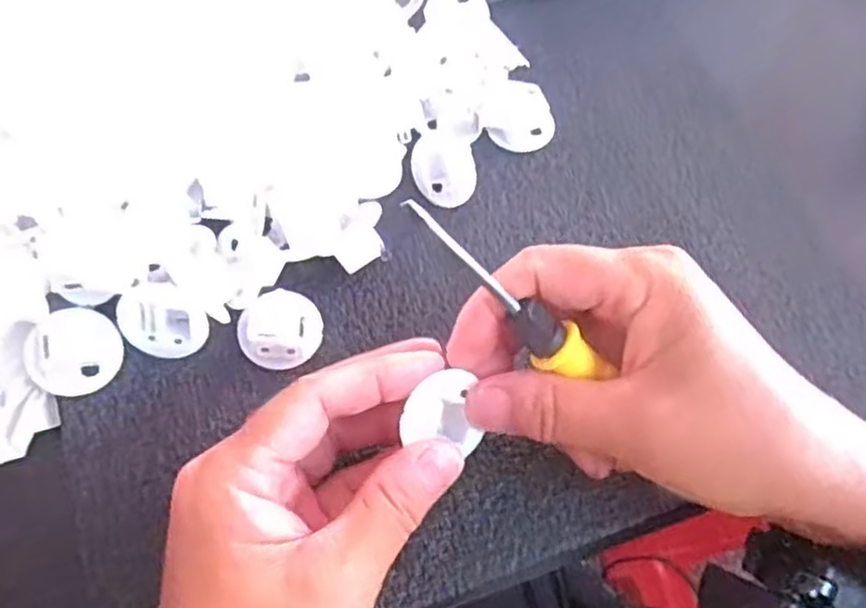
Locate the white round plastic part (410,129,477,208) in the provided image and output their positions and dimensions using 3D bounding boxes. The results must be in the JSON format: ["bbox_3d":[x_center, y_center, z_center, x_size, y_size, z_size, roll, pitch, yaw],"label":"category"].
[{"bbox_3d":[0.004,-0.062,0.327,0.026,0.011,0.036,-11,66,-10],"label":"white round plastic part"}]

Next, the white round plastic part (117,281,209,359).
[{"bbox_3d":[-0.103,0.006,0.277,0.031,0.004,0.029,-2,105,-8],"label":"white round plastic part"}]

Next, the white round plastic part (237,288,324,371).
[{"bbox_3d":[-0.061,0.011,0.292,0.030,0.006,0.032,47,70,-2],"label":"white round plastic part"}]

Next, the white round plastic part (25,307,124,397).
[{"bbox_3d":[-0.135,0.018,0.275,0.032,0.008,0.032,6,85,-23],"label":"white round plastic part"}]

